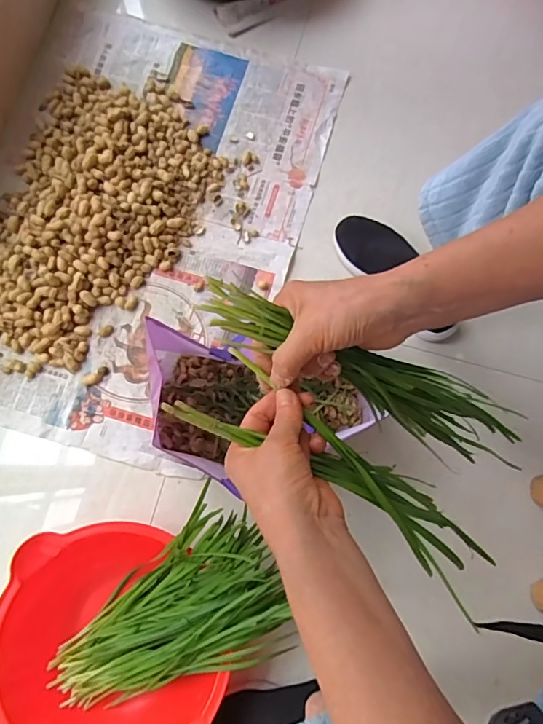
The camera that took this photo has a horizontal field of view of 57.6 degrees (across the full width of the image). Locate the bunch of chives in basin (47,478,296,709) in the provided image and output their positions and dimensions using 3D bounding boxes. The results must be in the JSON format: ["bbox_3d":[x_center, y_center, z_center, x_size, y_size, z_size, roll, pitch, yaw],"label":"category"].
[{"bbox_3d":[-0.137,0.334,0.630,0.337,0.053,0.189,-37,80,15],"label":"bunch of chives in basin"}]

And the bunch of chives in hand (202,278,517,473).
[{"bbox_3d":[0.083,0.013,0.390,0.293,0.047,0.053,25,76,-23],"label":"bunch of chives in hand"}]

